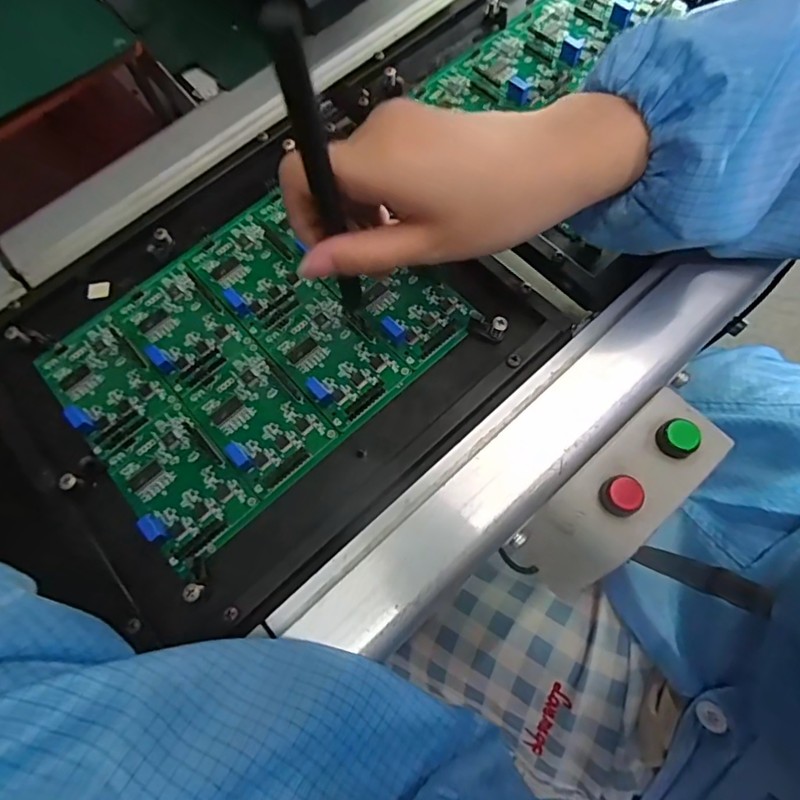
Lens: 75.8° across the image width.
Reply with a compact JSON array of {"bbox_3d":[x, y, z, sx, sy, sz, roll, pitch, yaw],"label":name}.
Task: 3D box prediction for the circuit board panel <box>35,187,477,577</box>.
[{"bbox_3d":[-0.083,-0.034,0.283,0.194,0.015,0.151,-42,72,-12],"label":"circuit board panel"}]

